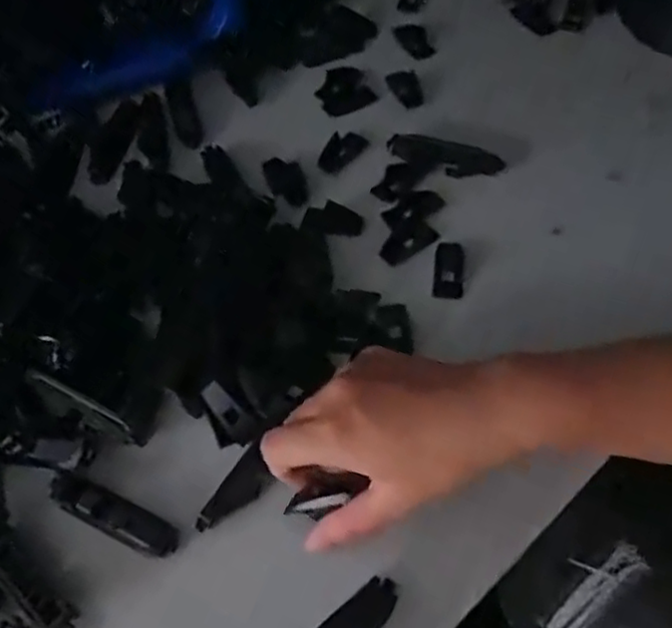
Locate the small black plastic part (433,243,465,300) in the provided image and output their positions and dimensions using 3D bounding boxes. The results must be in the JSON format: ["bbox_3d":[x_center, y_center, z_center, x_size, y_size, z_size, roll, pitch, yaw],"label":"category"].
[{"bbox_3d":[0.072,-0.029,0.441,0.019,0.004,0.043,4,58,7],"label":"small black plastic part"}]

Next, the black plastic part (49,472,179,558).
[{"bbox_3d":[-0.120,0.107,0.367,0.078,0.008,0.020,21,62,17],"label":"black plastic part"}]

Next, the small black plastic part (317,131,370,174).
[{"bbox_3d":[0.004,-0.120,0.496,0.020,0.010,0.042,38,68,24],"label":"small black plastic part"}]

